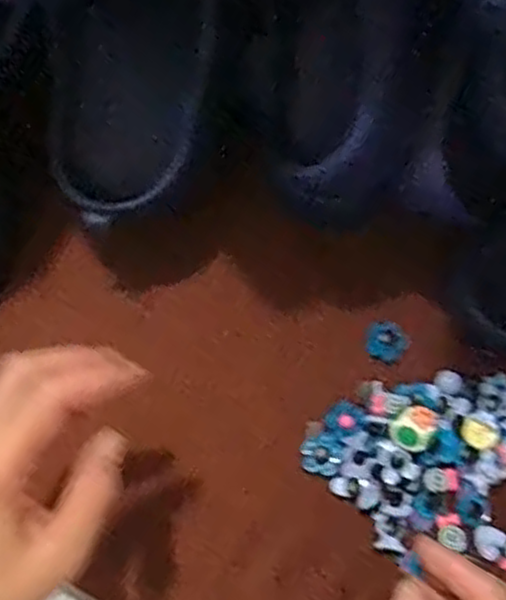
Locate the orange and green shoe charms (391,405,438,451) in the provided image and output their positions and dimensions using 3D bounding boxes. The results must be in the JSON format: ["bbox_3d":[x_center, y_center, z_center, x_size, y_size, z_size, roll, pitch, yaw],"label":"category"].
[{"bbox_3d":[0.095,0.076,0.448,0.022,0.005,0.027,32,88,9],"label":"orange and green shoe charms"}]

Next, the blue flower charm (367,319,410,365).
[{"bbox_3d":[0.085,0.027,0.481,0.026,0.004,0.025,28,76,7],"label":"blue flower charm"}]

